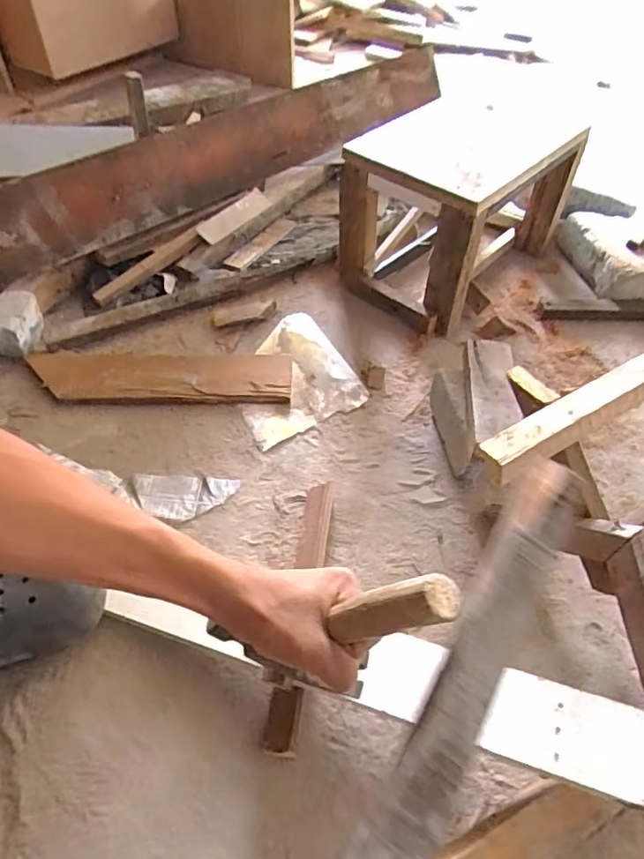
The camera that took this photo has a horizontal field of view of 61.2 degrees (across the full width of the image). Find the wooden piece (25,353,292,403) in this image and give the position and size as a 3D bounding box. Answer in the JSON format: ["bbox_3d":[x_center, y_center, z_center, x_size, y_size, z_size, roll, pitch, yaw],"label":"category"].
[{"bbox_3d":[-0.219,-0.071,0.747,0.347,0.017,0.084,0,49,-2],"label":"wooden piece"}]

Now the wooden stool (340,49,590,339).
[{"bbox_3d":[0.211,-0.355,0.879,0.235,0.212,0.351,34,56,24],"label":"wooden stool"}]

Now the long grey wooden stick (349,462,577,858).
[{"bbox_3d":[0.068,0.154,0.290,0.036,0.020,0.325,25,66,19],"label":"long grey wooden stick"}]

